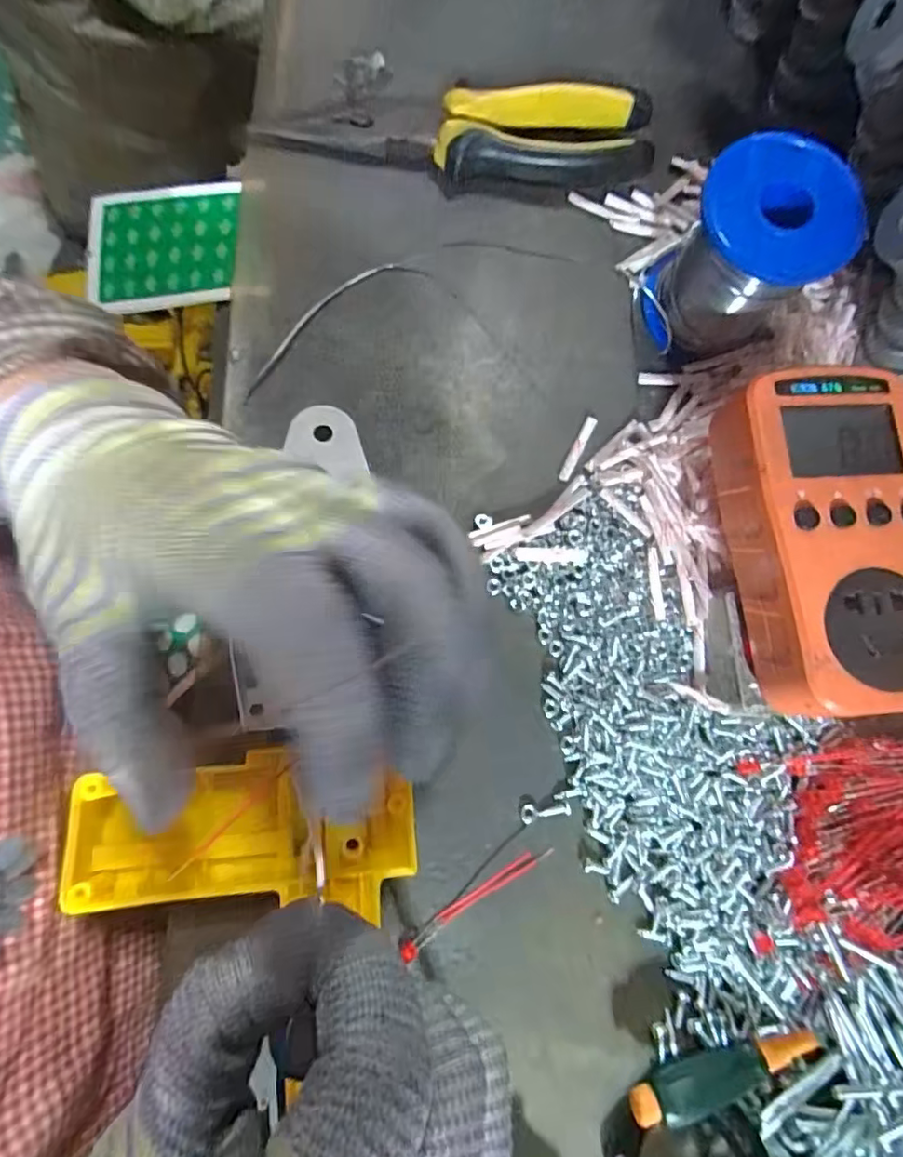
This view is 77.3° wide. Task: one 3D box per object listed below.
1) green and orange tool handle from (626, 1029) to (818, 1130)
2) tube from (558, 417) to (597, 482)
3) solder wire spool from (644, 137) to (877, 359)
[{"bbox_3d":[0.102,0.183,0.210,0.075,0.022,0.016,-7,80,-2],"label":"green and orange tool handle"},{"bbox_3d":[0.057,-0.059,0.258,0.006,0.004,0.033,28,79,1],"label":"tube"},{"bbox_3d":[0.122,-0.134,0.239,0.060,0.063,0.059,-7,83,-1],"label":"solder wire spool"}]

